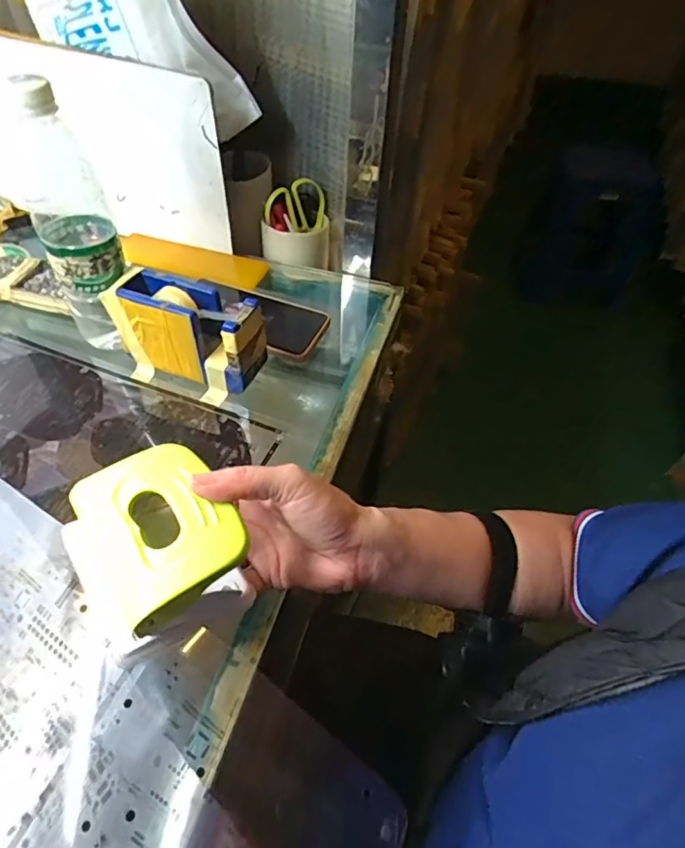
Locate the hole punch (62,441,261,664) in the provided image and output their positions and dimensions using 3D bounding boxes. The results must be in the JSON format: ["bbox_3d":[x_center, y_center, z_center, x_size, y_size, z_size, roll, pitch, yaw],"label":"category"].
[{"bbox_3d":[-0.105,0.071,0.289,0.083,0.052,0.105,-27,55,-24],"label":"hole punch"}]

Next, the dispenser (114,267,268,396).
[{"bbox_3d":[-0.138,-0.083,0.470,0.134,0.085,0.046,18,50,13],"label":"dispenser"}]

